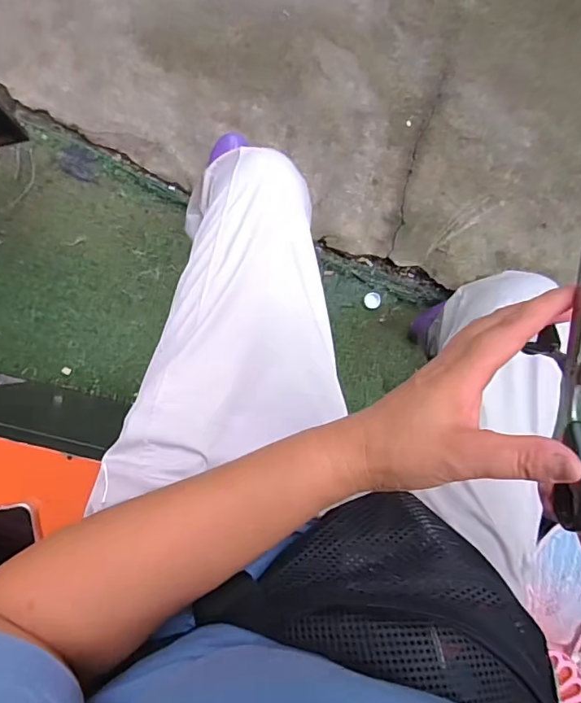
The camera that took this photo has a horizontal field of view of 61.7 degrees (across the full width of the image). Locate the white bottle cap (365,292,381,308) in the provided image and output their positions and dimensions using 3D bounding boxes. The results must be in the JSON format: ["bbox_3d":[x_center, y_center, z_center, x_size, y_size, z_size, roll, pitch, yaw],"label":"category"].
[{"bbox_3d":[0.169,-0.104,0.998,0.032,0.008,0.031,0,91,-7],"label":"white bottle cap"}]

